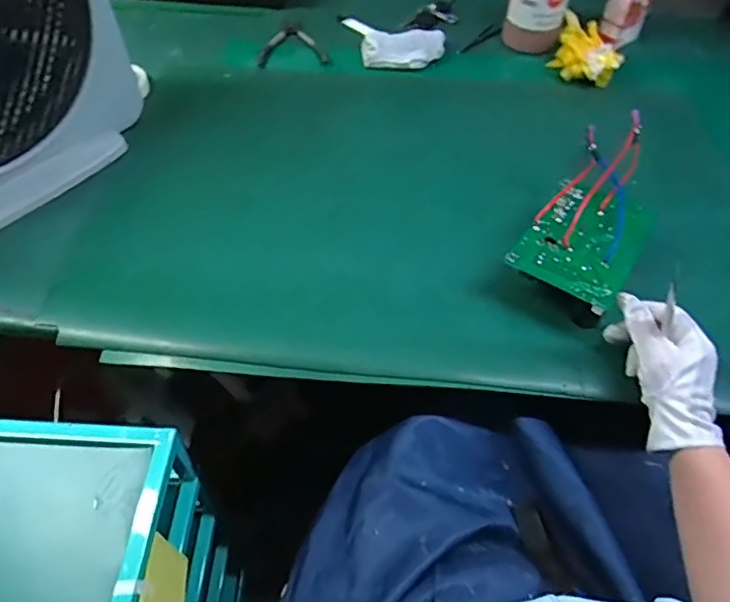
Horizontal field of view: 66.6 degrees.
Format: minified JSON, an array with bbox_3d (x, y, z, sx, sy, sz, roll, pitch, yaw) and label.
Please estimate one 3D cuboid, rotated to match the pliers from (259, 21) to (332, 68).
[{"bbox_3d":[-0.125,-0.396,0.876,0.100,0.014,0.114,-27,59,-19],"label":"pliers"}]

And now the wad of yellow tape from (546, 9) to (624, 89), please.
[{"bbox_3d":[0.335,-0.377,0.833,0.096,0.059,0.090,20,57,13],"label":"wad of yellow tape"}]

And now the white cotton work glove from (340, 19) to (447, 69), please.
[{"bbox_3d":[0.035,-0.408,0.879,0.181,0.031,0.097,20,56,13],"label":"white cotton work glove"}]

